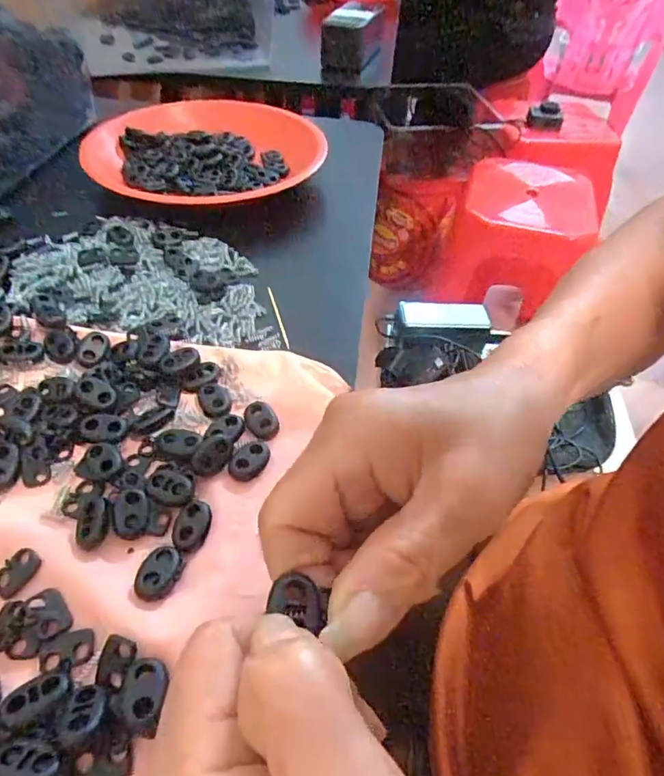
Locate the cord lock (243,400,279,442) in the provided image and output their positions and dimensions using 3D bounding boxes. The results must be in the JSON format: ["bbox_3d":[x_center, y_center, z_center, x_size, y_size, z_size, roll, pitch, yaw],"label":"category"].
[{"bbox_3d":[-0.036,0.015,0.252,0.015,0.004,0.023,-17,51,-18],"label":"cord lock"}]

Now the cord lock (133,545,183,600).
[{"bbox_3d":[-0.068,0.072,0.198,0.015,0.004,0.021,16,49,11],"label":"cord lock"}]

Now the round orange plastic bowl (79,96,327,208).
[{"bbox_3d":[-0.103,-0.200,0.428,0.183,0.024,0.194,2,47,-2],"label":"round orange plastic bowl"}]

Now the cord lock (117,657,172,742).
[{"bbox_3d":[-0.063,0.102,0.168,0.015,0.005,0.023,2,47,-2],"label":"cord lock"}]

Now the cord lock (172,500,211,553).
[{"bbox_3d":[-0.059,0.057,0.213,0.014,0.004,0.023,5,47,1],"label":"cord lock"}]

